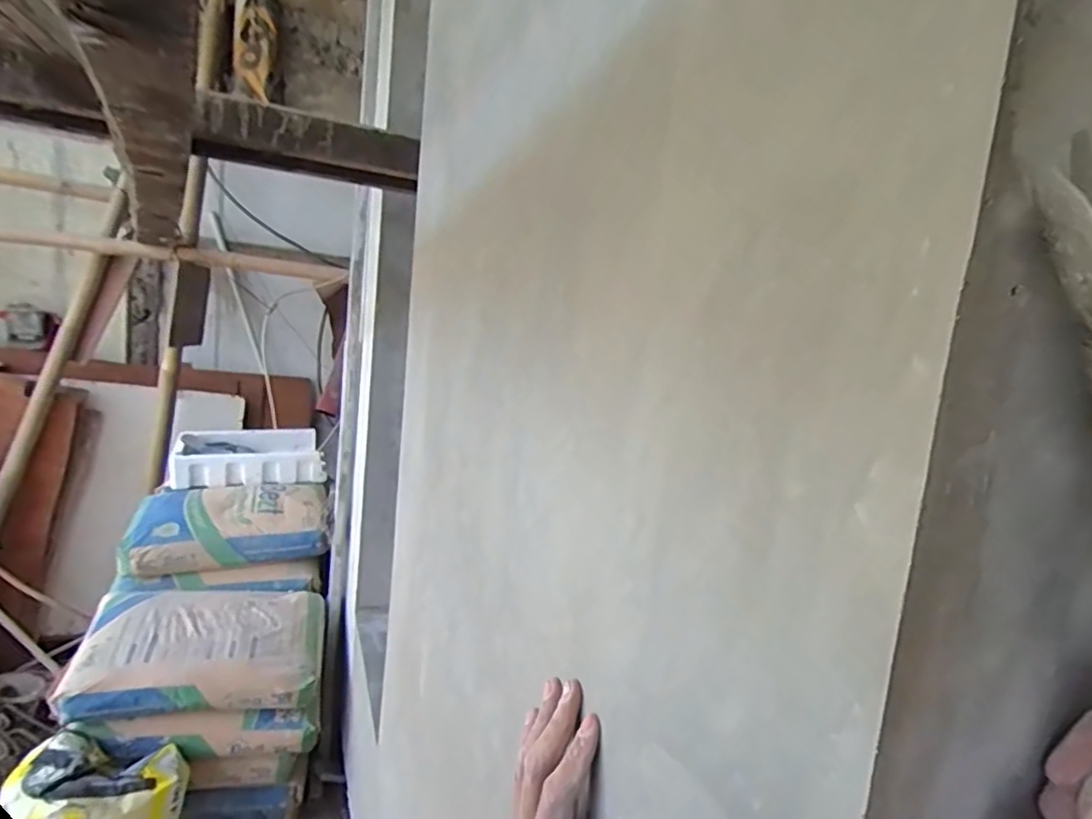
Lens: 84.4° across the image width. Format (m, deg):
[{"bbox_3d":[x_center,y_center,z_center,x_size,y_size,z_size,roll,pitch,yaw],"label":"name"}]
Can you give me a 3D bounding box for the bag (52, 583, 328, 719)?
[{"bbox_3d":[-0.913,0.637,1.636,0.567,0.166,0.366,3,8,-18],"label":"bag"}]

